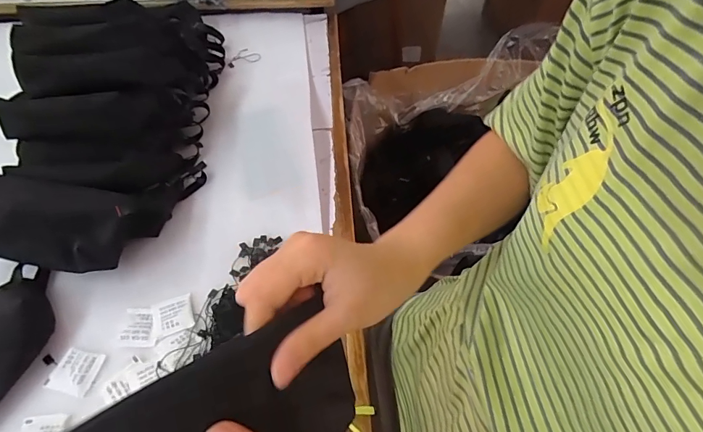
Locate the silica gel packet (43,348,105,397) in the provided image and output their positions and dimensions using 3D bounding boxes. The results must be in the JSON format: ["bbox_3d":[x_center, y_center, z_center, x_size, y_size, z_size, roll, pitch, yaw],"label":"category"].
[{"bbox_3d":[-0.261,0.146,0.385,0.044,0.004,0.038,9,53,6],"label":"silica gel packet"}]

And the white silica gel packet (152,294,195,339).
[{"bbox_3d":[-0.183,0.101,0.417,0.038,0.004,0.041,-18,55,-14],"label":"white silica gel packet"}]

